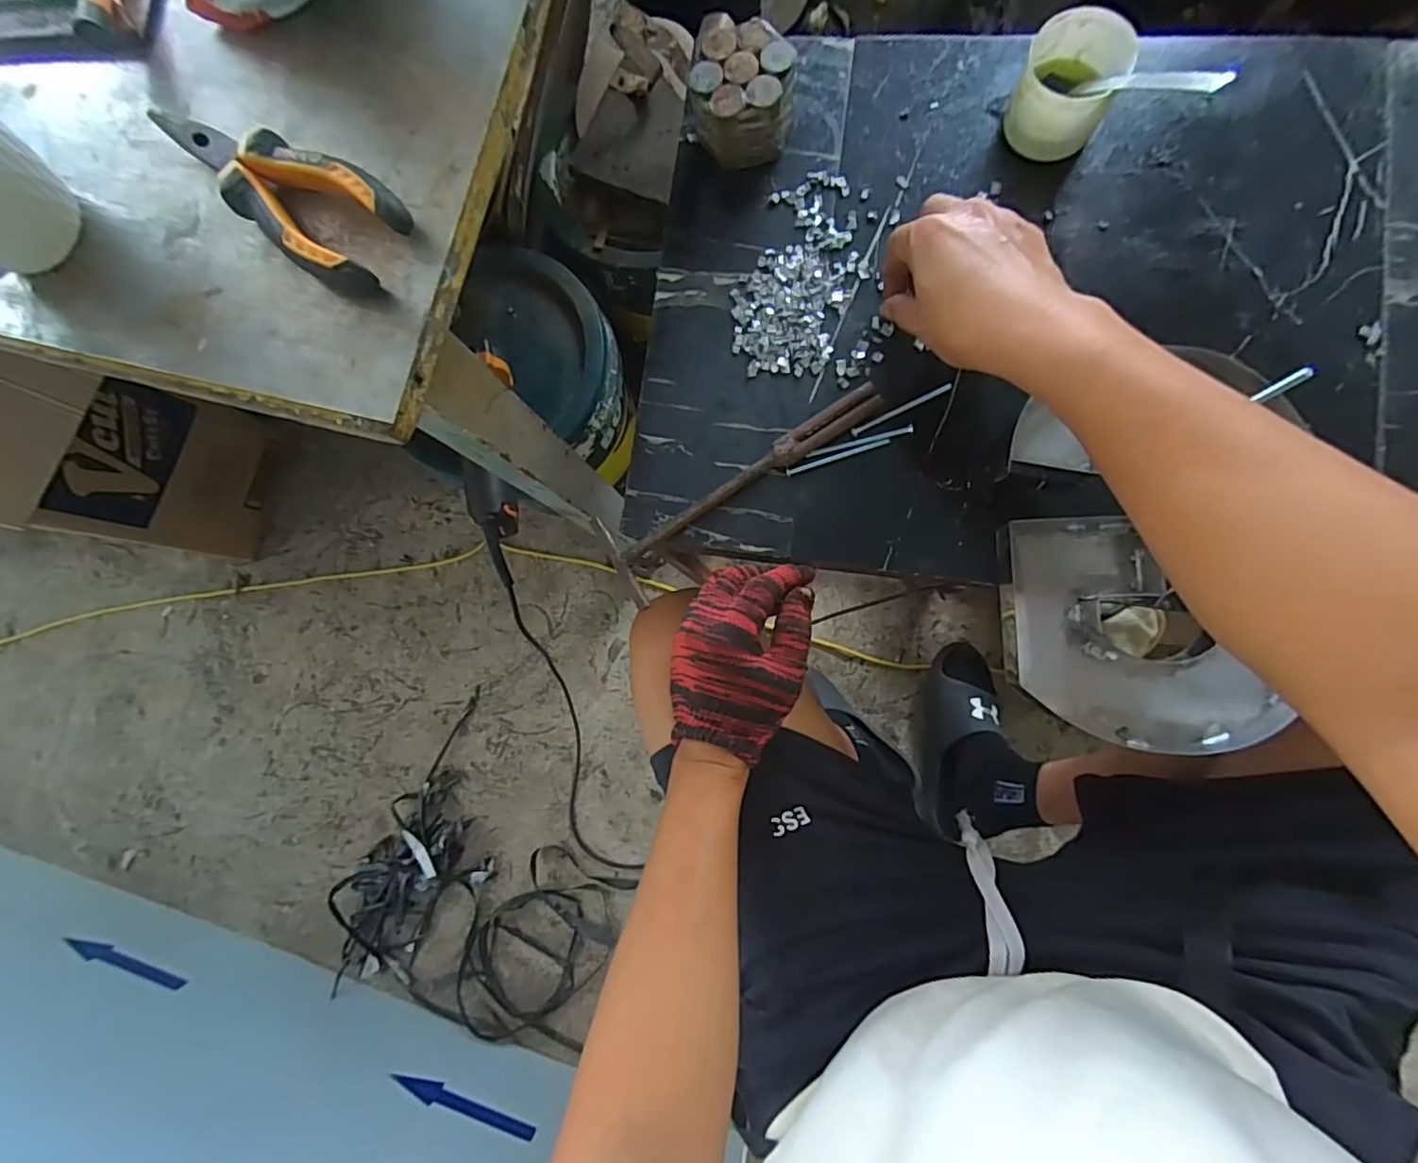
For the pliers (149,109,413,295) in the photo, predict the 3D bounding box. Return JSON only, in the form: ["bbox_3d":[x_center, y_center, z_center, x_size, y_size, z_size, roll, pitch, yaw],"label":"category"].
[{"bbox_3d":[-0.218,-0.196,0.297,0.149,0.019,0.051,32,90,9],"label":"pliers"}]

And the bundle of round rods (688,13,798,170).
[{"bbox_3d":[0.026,-0.357,0.446,0.078,0.051,0.076,-7,83,6],"label":"bundle of round rods"}]

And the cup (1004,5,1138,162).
[{"bbox_3d":[0.246,-0.341,0.417,0.065,0.047,0.075,21,87,9],"label":"cup"}]

